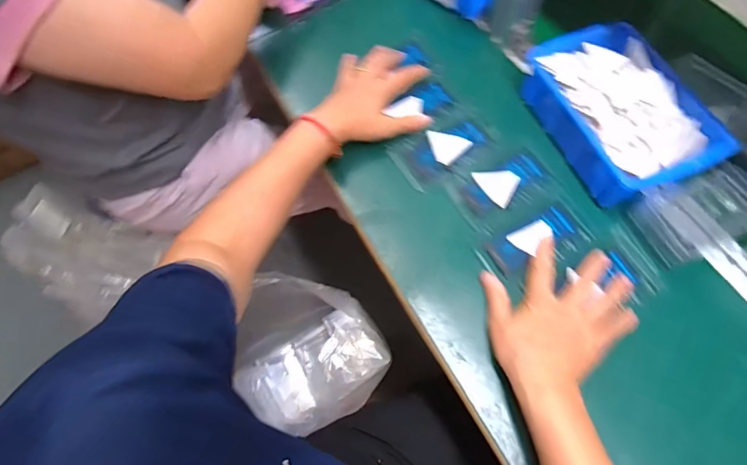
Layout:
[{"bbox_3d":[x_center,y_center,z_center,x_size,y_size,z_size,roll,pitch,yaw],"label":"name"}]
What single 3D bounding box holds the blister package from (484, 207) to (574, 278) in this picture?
[{"bbox_3d":[0.174,0.008,0.470,0.091,0.009,0.039,-28,68,-9],"label":"blister package"}]

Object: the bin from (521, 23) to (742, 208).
[{"bbox_3d":[0.278,-0.137,0.494,0.138,0.063,0.205,-22,67,-6],"label":"bin"}]

